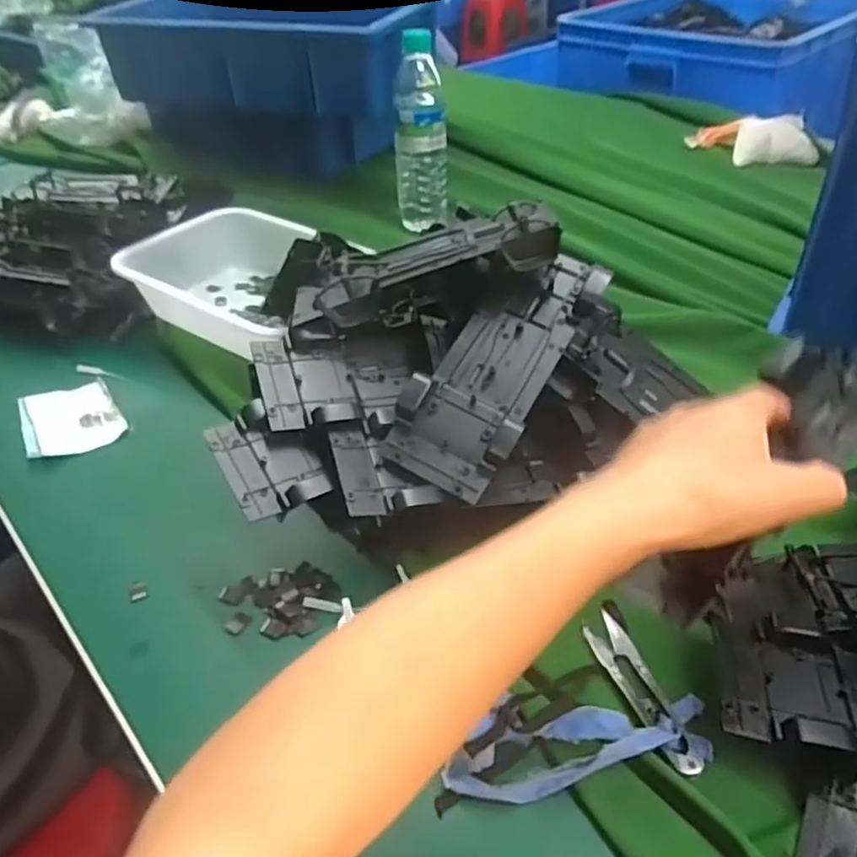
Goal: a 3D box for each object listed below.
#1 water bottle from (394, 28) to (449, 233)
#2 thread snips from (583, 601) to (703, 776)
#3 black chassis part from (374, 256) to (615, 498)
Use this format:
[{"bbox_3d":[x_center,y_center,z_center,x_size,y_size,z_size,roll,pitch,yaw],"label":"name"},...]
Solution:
[{"bbox_3d":[-0.009,-0.351,0.817,0.063,0.211,0.064,-2,40,2],"label":"water bottle"},{"bbox_3d":[0.118,0.146,0.385,0.026,0.007,0.103,-11,41,-9],"label":"thread snips"},{"bbox_3d":[0.051,-0.044,0.448,0.072,0.030,0.187,27,69,32],"label":"black chassis part"}]

